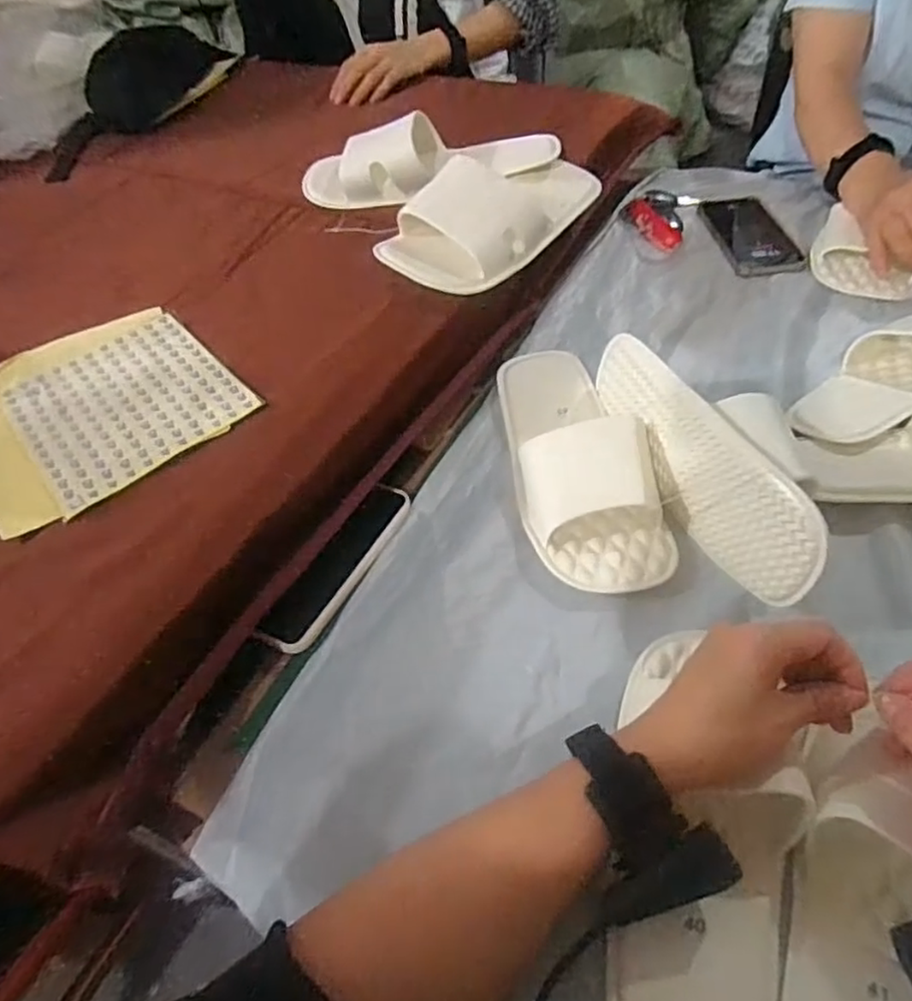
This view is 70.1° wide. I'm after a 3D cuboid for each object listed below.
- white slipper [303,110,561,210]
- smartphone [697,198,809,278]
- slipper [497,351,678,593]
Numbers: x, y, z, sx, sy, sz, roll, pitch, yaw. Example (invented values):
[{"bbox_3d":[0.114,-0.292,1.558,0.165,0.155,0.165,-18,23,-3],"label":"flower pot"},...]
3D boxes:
[{"bbox_3d":[-0.028,-0.364,0.698,0.260,0.077,0.090,-11,53,-10],"label":"white slipper"},{"bbox_3d":[0.348,-0.316,0.771,0.082,0.014,0.165,-7,50,1],"label":"smartphone"},{"bbox_3d":[0.102,-0.043,0.551,0.110,0.047,0.260,-9,52,-2],"label":"slipper"}]

